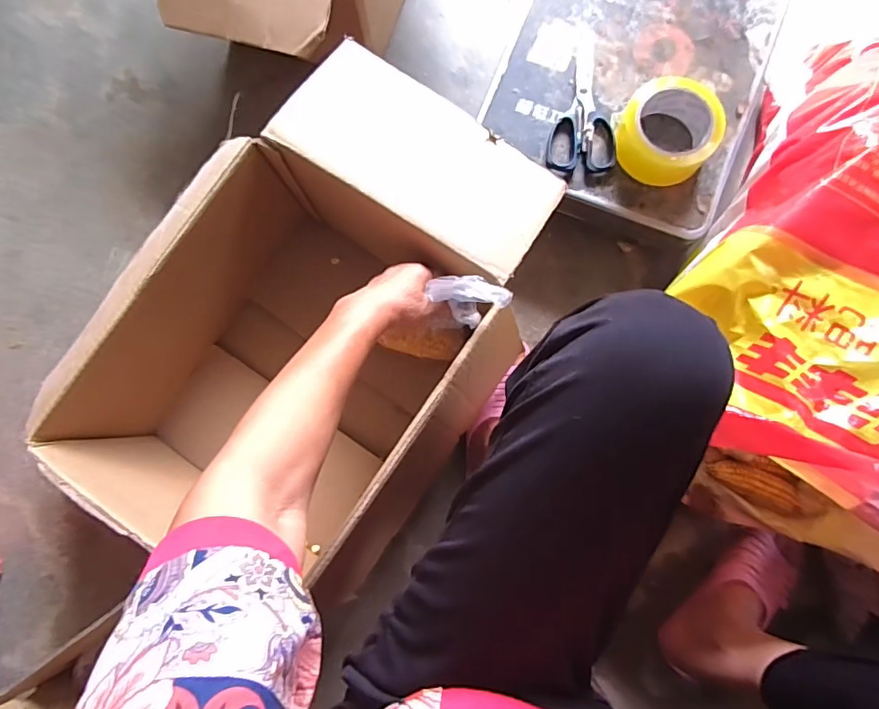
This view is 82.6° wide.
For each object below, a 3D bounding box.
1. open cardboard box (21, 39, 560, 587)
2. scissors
[{"bbox_3d":[-0.126,-0.033,0.601,0.320,0.215,0.540,35,86,4],"label":"open cardboard box"},{"bbox_3d":[0.181,-0.321,0.627,0.081,0.013,0.198,4,83,3],"label":"scissors"}]

